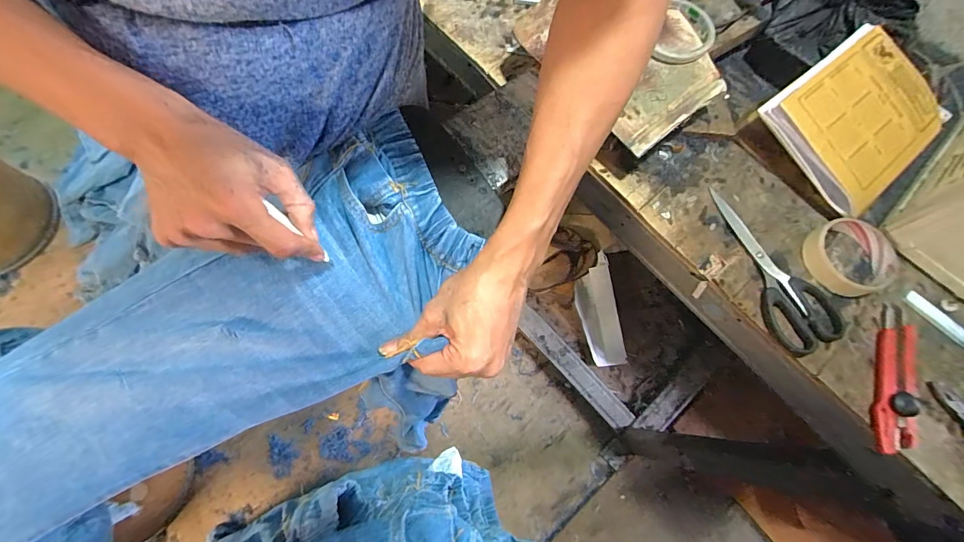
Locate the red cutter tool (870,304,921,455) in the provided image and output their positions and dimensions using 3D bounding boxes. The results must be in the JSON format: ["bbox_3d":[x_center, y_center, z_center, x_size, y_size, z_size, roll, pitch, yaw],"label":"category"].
[{"bbox_3d":[0.398,0.101,0.391,0.040,0.023,0.140,17,70,5],"label":"red cutter tool"}]

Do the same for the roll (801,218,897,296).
[{"bbox_3d":[0.389,-0.016,0.428,0.076,0.032,0.082,1,69,-2],"label":"roll"}]

